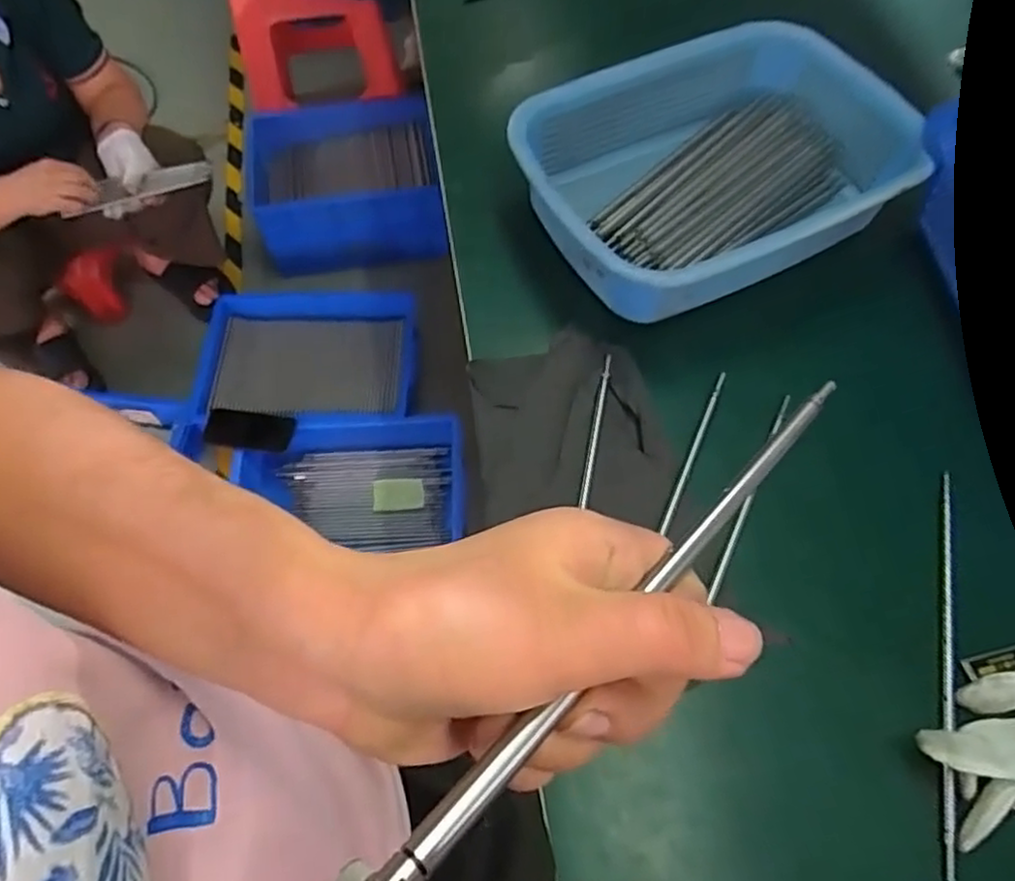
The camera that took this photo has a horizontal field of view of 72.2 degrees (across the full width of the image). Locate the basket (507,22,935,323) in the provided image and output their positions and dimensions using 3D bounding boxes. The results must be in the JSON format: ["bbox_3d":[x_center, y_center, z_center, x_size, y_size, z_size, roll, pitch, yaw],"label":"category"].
[{"bbox_3d":[0.189,-0.241,0.636,0.341,0.097,0.241,-23,64,-12],"label":"basket"}]

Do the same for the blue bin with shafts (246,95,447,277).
[{"bbox_3d":[-0.376,-0.565,1.567,0.455,0.214,0.339,-4,62,-2],"label":"blue bin with shafts"}]

